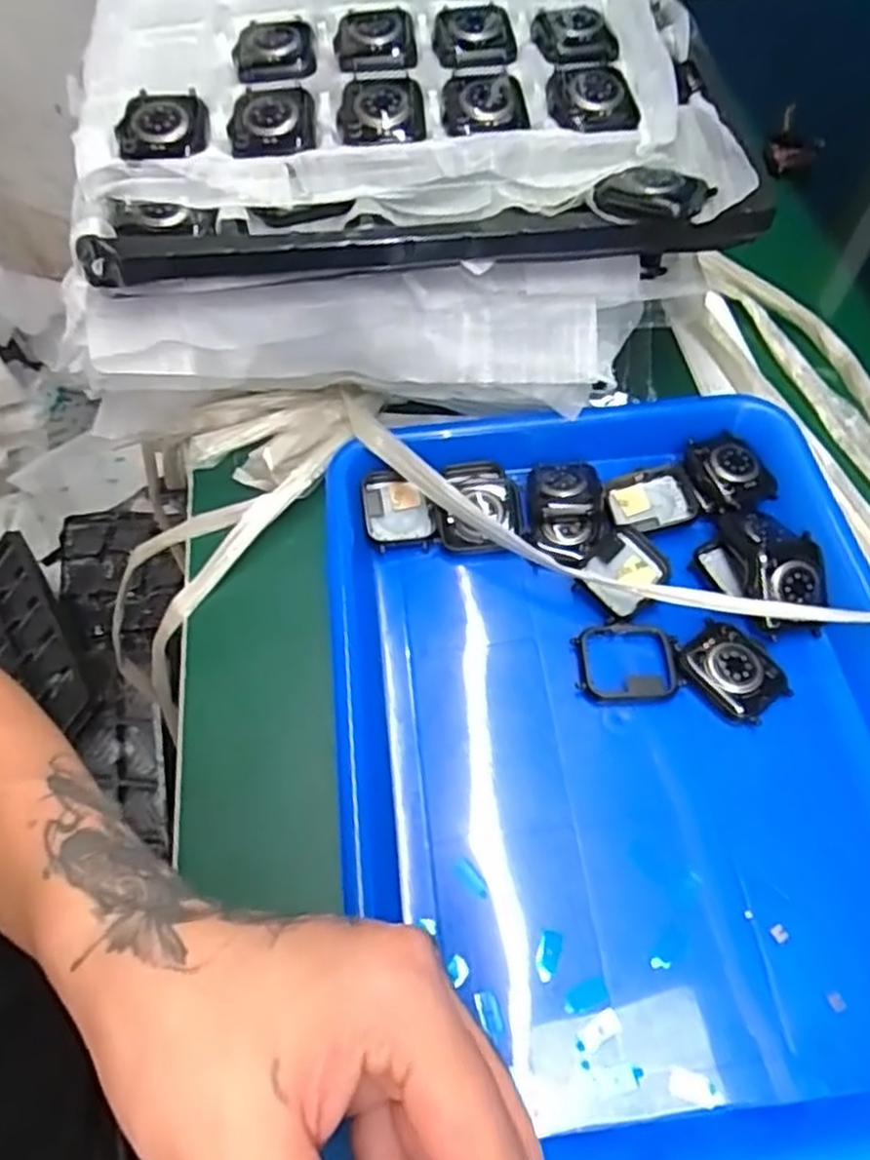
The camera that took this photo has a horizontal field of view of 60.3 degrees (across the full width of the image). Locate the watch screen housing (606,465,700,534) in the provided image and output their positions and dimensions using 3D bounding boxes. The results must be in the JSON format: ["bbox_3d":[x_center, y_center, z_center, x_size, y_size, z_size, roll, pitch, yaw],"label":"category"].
[{"bbox_3d":[0.111,-0.040,0.388,0.047,0.015,0.034,-13,59,-6],"label":"watch screen housing"}]

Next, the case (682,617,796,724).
[{"bbox_3d":[0.136,0.041,0.340,0.034,0.006,0.045,-37,64,-19],"label":"case"}]

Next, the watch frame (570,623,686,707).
[{"bbox_3d":[0.089,0.038,0.346,0.047,0.005,0.039,-5,59,-1],"label":"watch frame"}]

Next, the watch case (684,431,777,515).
[{"bbox_3d":[0.151,-0.057,0.389,0.037,0.016,0.046,-17,60,-8],"label":"watch case"}]

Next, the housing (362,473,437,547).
[{"bbox_3d":[-0.019,-0.037,0.392,0.036,0.014,0.039,-7,59,-2],"label":"housing"}]

